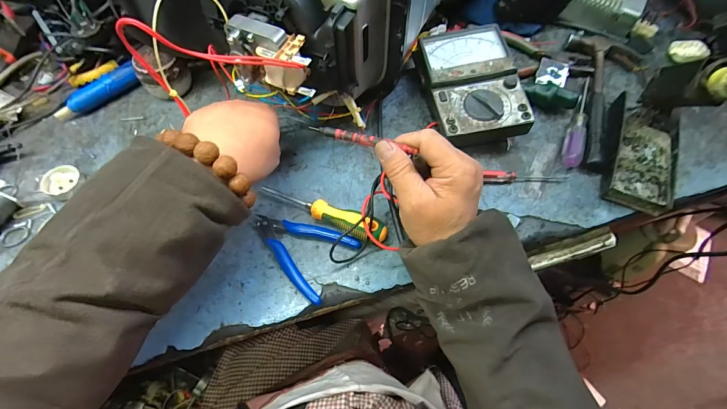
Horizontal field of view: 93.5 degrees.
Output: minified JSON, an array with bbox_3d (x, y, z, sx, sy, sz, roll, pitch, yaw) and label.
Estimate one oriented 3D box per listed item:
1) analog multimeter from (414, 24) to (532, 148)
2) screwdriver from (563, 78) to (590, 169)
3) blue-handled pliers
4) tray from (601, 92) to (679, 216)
[{"bbox_3d":[0.138,-0.154,0.454,0.114,0.061,0.181,-7,61,-4],"label":"analog multimeter"},{"bbox_3d":[0.287,-0.118,0.457,0.023,0.020,0.163,20,63,10],"label":"screwdriver"},{"bbox_3d":[-0.073,0.044,0.380,0.116,0.011,0.079,32,66,16],"label":"blue-handled pliers"},{"bbox_3d":[0.340,-0.065,0.424,0.082,0.034,0.154,22,63,11],"label":"tray"}]

